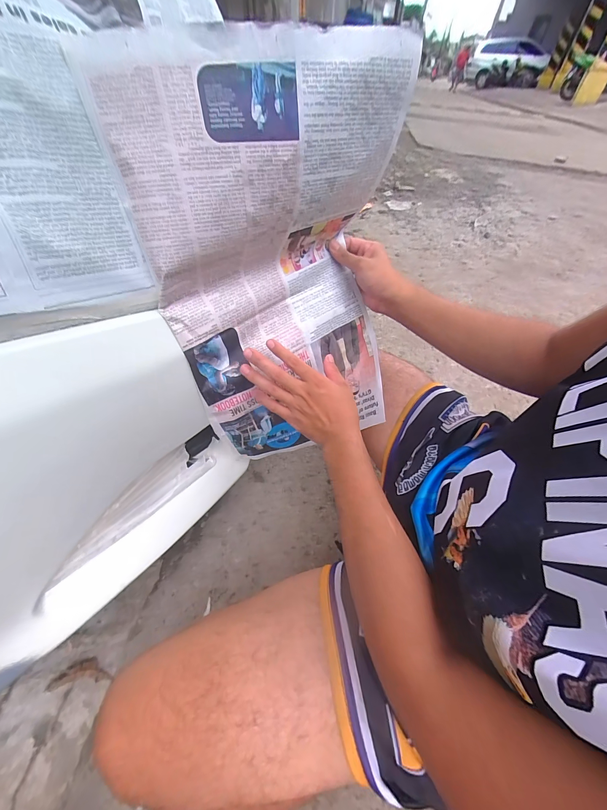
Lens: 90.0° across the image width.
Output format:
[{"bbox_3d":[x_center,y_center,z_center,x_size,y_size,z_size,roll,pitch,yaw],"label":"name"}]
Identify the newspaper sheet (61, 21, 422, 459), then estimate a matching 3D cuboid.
[{"bbox_3d":[-0.028,-0.134,0.403,0.298,0.459,0.133,-13,49,-15],"label":"newspaper sheet"}]

